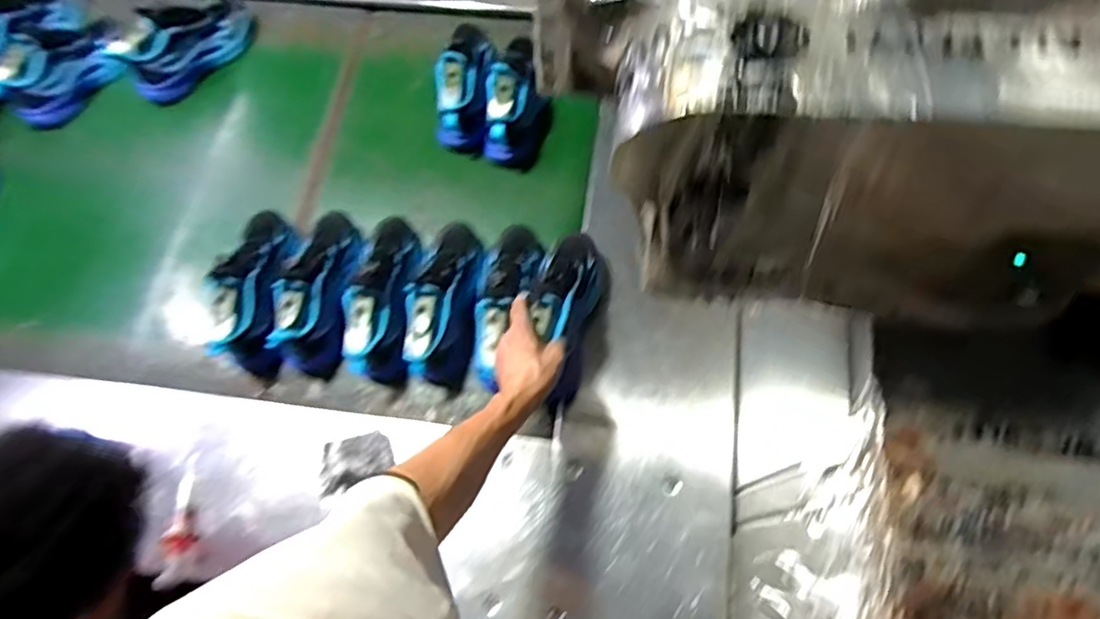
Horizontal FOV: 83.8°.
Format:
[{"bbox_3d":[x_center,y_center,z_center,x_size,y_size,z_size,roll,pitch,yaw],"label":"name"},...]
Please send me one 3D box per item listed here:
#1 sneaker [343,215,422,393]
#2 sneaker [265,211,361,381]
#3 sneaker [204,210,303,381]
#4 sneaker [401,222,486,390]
[{"bbox_3d":[-0.253,-0.033,0.934,0.091,0.122,0.272,0,68,2],"label":"sneaker"},{"bbox_3d":[-0.355,-0.046,0.942,0.091,0.140,0.267,7,69,5],"label":"sneaker"},{"bbox_3d":[-0.445,-0.040,0.941,0.094,0.127,0.259,7,69,5],"label":"sneaker"},{"bbox_3d":[-0.158,-0.027,0.921,0.091,0.135,0.259,6,69,5],"label":"sneaker"}]

